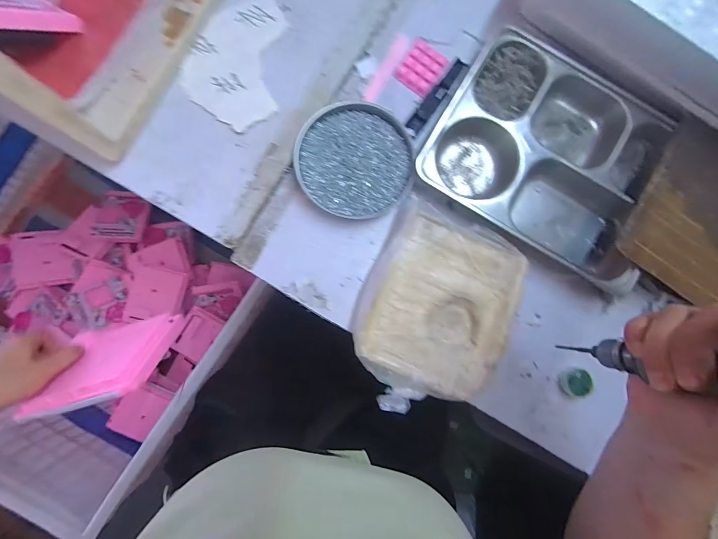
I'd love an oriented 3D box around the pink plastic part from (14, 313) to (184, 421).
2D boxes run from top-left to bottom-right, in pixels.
[{"bbox_3d":[-0.313,0.109,0.435,0.136,0.142,0.019,-8,123,4],"label":"pink plastic part"}]

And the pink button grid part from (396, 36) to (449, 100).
[{"bbox_3d":[0.078,-0.251,0.433,0.049,0.006,0.060,33,85,-1],"label":"pink button grid part"}]

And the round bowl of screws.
[{"bbox_3d":[-0.004,-0.131,0.412,0.133,0.018,0.135,0,86,-3],"label":"round bowl of screws"}]

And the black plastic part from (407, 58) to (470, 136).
[{"bbox_3d":[0.097,-0.215,0.434,0.020,0.004,0.114,38,85,0],"label":"black plastic part"}]

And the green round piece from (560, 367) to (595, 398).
[{"bbox_3d":[0.255,0.134,0.408,0.034,0.007,0.035,-5,94,21],"label":"green round piece"}]

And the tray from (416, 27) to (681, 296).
[{"bbox_3d":[0.239,-0.148,0.418,0.271,0.037,0.249,30,85,-1],"label":"tray"}]

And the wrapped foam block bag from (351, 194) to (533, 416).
[{"bbox_3d":[0.085,0.046,0.394,0.162,0.041,0.218,24,85,-1],"label":"wrapped foam block bag"}]

